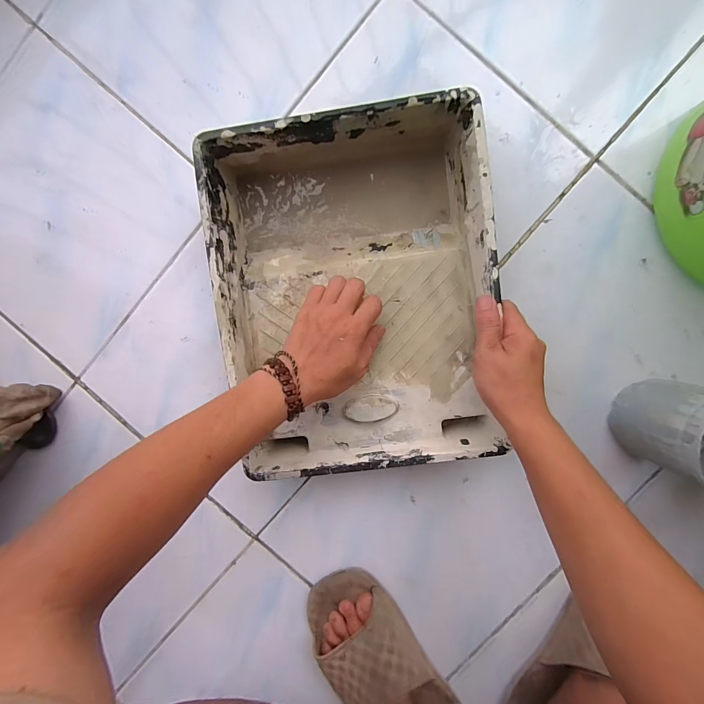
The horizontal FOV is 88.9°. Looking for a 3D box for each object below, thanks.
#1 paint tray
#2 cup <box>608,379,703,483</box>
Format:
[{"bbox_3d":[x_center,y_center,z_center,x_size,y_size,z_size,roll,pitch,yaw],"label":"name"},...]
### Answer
[{"bbox_3d":[0.005,-0.059,0.394,0.277,0.080,0.354,-7,93,4],"label":"paint tray"},{"bbox_3d":[0.323,0.075,0.348,0.085,0.124,0.080,0,93,4],"label":"cup"}]

